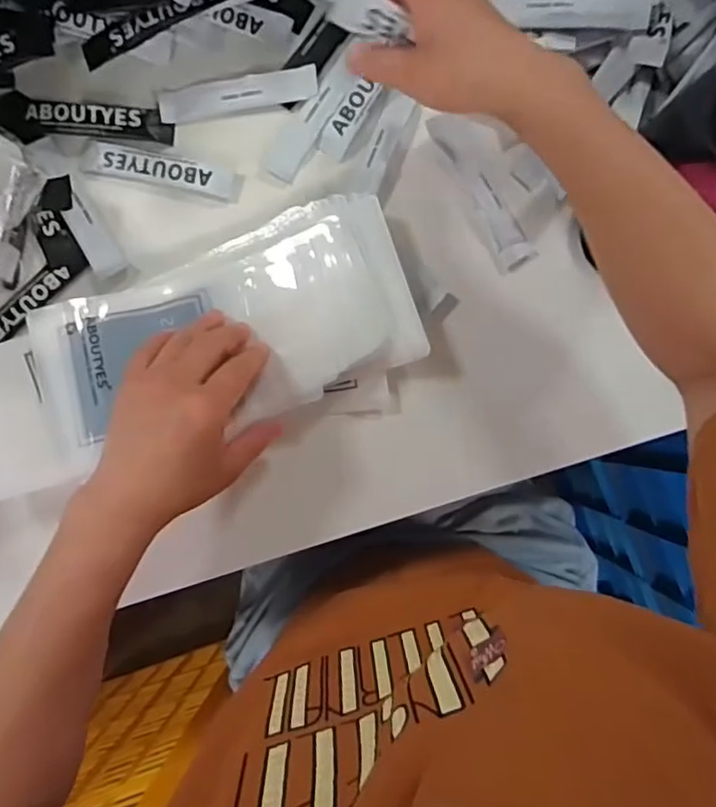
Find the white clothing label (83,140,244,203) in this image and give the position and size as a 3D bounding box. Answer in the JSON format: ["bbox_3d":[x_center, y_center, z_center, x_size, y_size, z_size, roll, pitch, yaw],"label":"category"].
[{"bbox_3d":[-0.147,-0.173,0.446,0.118,0.011,0.024,13,89,3],"label":"white clothing label"}]

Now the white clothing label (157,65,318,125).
[{"bbox_3d":[-0.090,-0.233,0.449,0.119,0.005,0.027,-10,88,2],"label":"white clothing label"}]

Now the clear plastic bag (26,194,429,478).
[{"bbox_3d":[-0.094,-0.055,0.426,0.262,0.042,0.138,-14,88,0],"label":"clear plastic bag"}]

